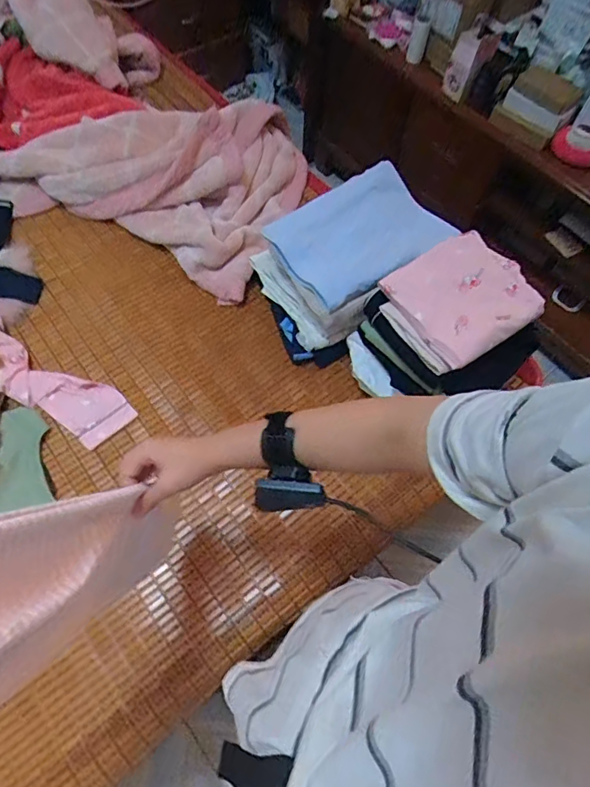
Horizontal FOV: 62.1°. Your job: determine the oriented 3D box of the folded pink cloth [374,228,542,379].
[{"bbox_3d":[0.271,-0.153,0.802,0.217,0.052,0.196,-28,68,-15],"label":"folded pink cloth"}]

